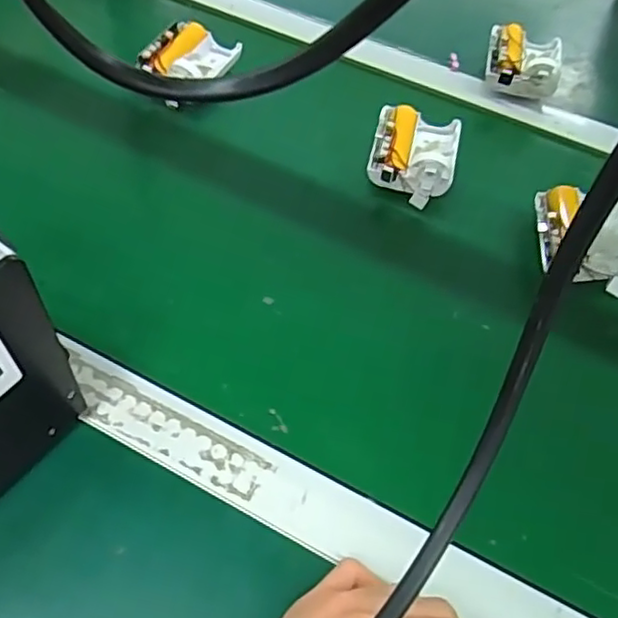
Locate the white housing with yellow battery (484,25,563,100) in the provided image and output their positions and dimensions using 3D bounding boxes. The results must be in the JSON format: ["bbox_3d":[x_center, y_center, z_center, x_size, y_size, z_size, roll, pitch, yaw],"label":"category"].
[{"bbox_3d":[0.208,-0.240,0.640,0.068,0.045,0.072,15,54,6],"label":"white housing with yellow battery"}]

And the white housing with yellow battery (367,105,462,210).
[{"bbox_3d":[0.089,-0.133,0.551,0.069,0.045,0.092,14,54,4],"label":"white housing with yellow battery"}]

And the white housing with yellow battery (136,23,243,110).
[{"bbox_3d":[-0.110,-0.221,0.600,0.066,0.043,0.094,28,57,14],"label":"white housing with yellow battery"}]

